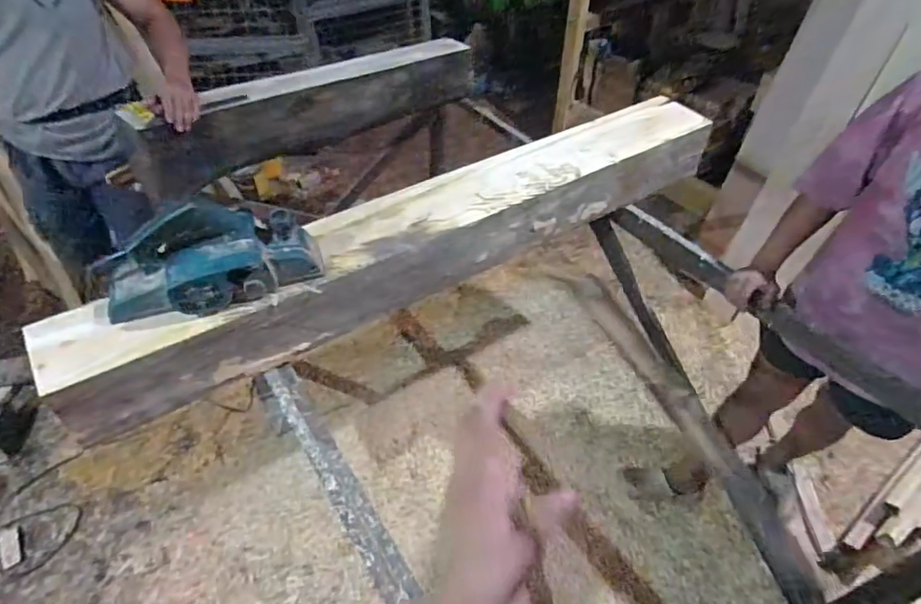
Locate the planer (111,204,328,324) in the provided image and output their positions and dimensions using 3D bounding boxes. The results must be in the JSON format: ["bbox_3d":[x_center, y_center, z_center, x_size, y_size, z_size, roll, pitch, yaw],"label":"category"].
[{"bbox_3d":[-0.407,-0.072,0.868,0.335,0.145,0.135,-21,50,-20],"label":"planer"}]

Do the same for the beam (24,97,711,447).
[{"bbox_3d":[-0.043,-0.141,1.121,1.438,0.154,0.202,-26,52,-24],"label":"beam"}]

